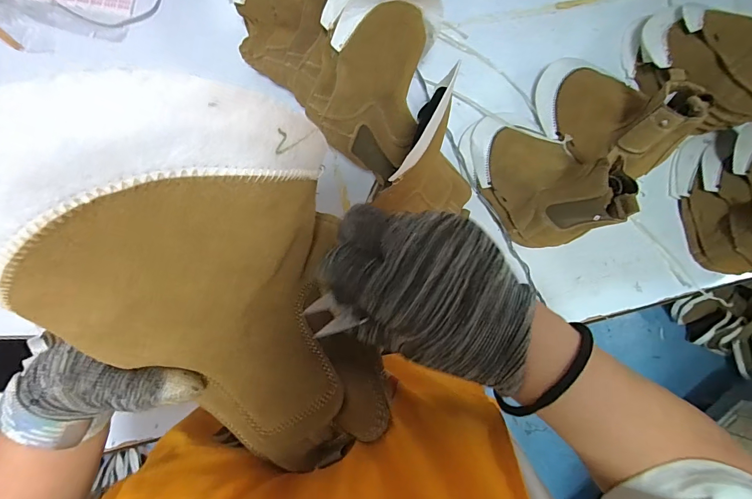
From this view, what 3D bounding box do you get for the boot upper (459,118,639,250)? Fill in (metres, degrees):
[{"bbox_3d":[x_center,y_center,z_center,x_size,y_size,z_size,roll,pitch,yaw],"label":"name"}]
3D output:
[{"bbox_3d":[0.260,-0.132,0.599,0.158,0.159,0.244,-28,85,-8],"label":"boot upper"}]

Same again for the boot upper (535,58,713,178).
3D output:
[{"bbox_3d":[0.377,-0.233,0.607,0.154,0.153,0.223,-5,82,-6],"label":"boot upper"}]

